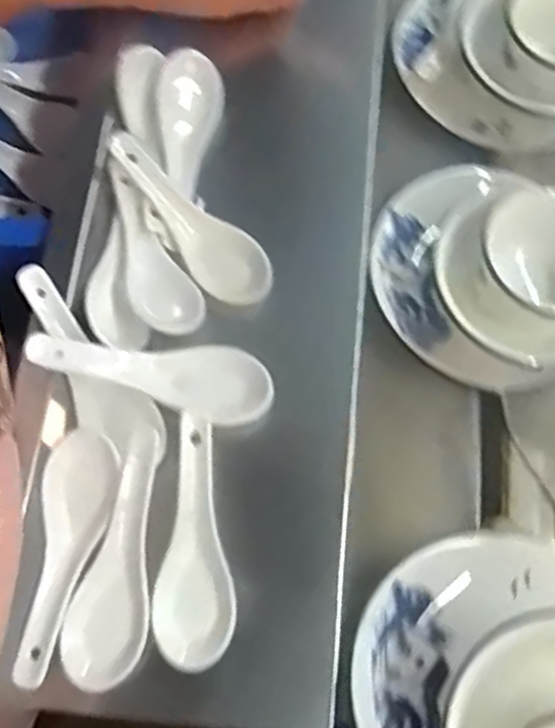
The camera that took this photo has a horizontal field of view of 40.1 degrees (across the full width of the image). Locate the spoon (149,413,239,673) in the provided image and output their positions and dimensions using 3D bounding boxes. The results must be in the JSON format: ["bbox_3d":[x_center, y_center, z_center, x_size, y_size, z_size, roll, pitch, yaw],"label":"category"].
[{"bbox_3d":[-0.041,0.089,0.381,0.040,0.027,0.117,2,70,-1],"label":"spoon"}]

